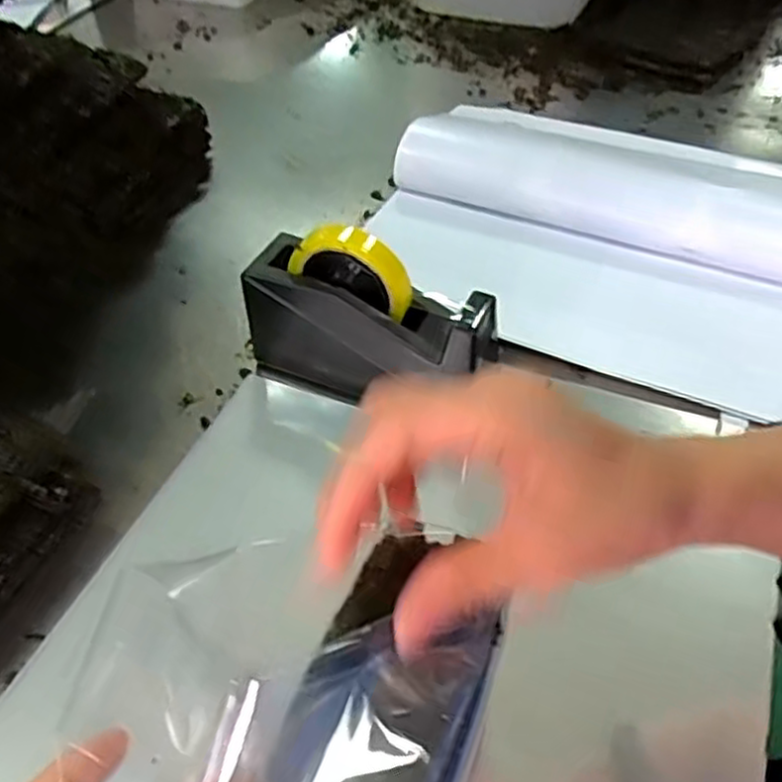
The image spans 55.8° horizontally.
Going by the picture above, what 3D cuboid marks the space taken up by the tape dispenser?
[{"bbox_3d":[-0.018,-0.057,0.587,0.200,0.135,0.068,17,50,17],"label":"tape dispenser"}]

